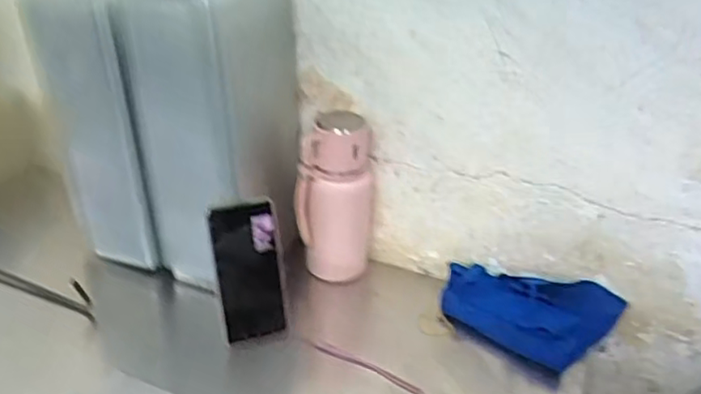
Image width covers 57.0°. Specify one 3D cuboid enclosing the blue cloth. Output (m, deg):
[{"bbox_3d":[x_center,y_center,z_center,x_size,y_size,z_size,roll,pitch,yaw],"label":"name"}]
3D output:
[{"bbox_3d":[0.204,0.135,0.748,0.202,0.070,0.095,14,33,17],"label":"blue cloth"}]

